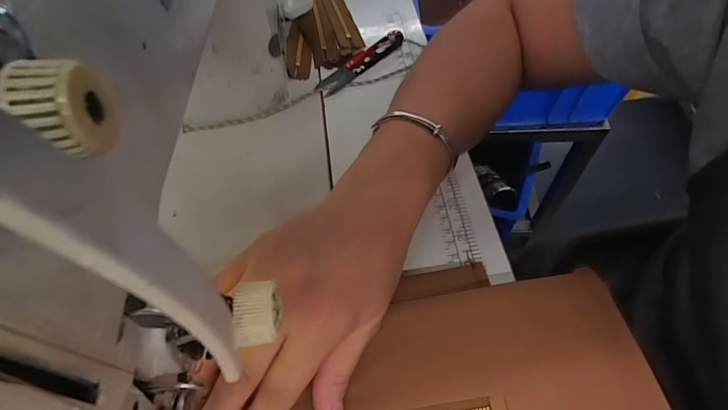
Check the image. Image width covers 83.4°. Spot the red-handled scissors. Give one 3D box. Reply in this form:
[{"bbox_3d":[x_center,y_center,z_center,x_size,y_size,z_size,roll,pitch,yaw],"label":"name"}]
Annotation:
[{"bbox_3d":[-0.002,-0.140,0.396,0.102,0.016,0.022,-36,61,-20],"label":"red-handled scissors"}]

